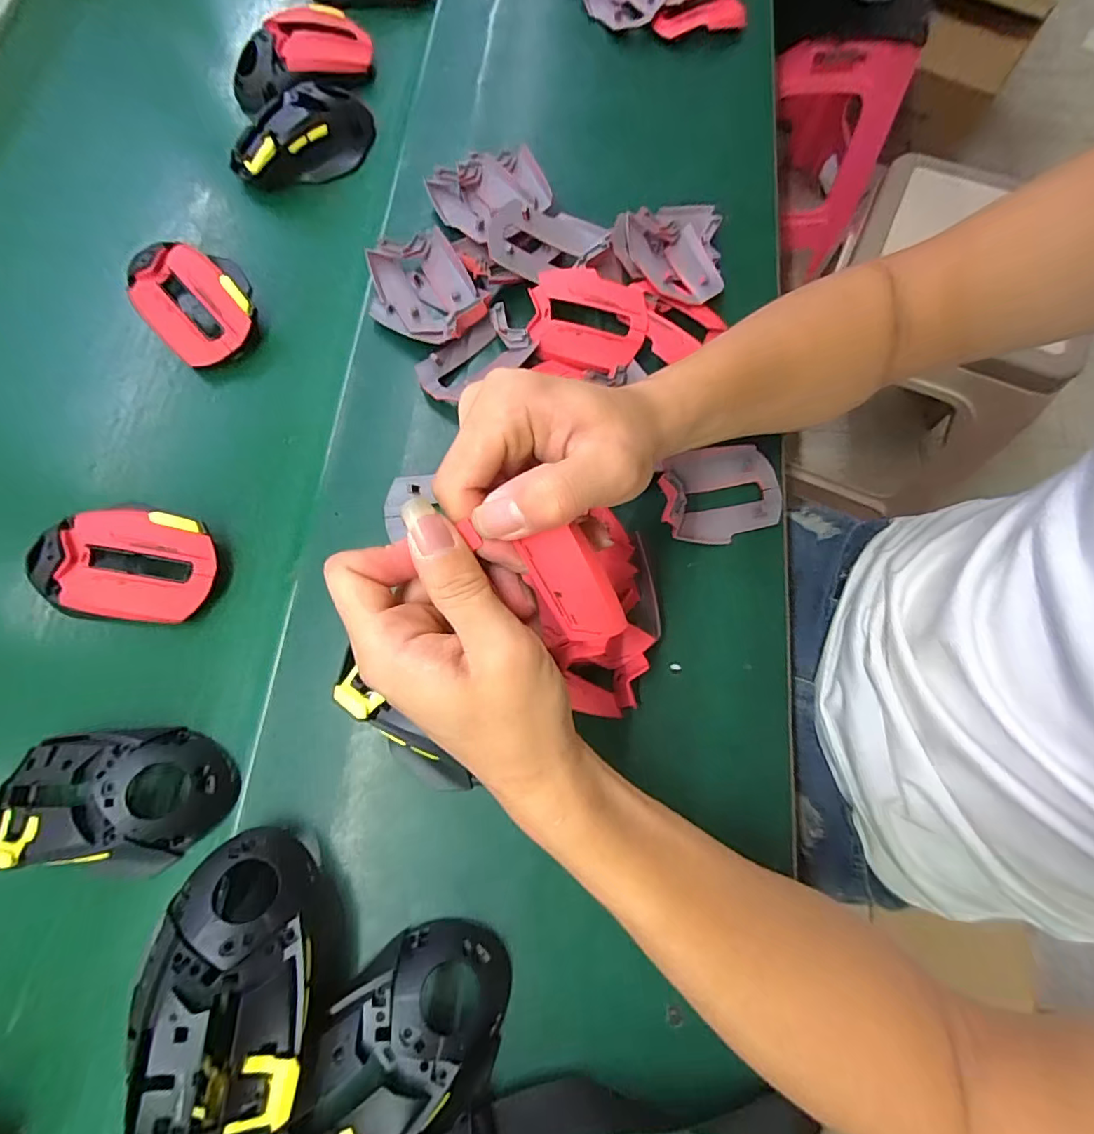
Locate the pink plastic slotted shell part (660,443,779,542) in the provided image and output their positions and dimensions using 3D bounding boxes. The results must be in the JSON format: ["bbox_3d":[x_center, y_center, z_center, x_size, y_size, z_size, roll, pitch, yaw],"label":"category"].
[{"bbox_3d":[0.110,-0.047,0.337,0.078,0.020,0.059,-8,73,-2],"label":"pink plastic slotted shell part"}]

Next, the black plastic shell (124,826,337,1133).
[{"bbox_3d":[-0.140,0.185,0.239,0.074,0.052,0.116,-4,73,0],"label":"black plastic shell"}]

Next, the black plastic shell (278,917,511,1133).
[{"bbox_3d":[-0.067,0.217,0.241,0.104,0.033,0.073,-21,74,-5],"label":"black plastic shell"}]

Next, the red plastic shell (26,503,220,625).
[{"bbox_3d":[-0.249,-0.001,0.314,0.099,0.036,0.064,2,73,1],"label":"red plastic shell"}]

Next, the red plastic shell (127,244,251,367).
[{"bbox_3d":[-0.246,-0.178,0.370,0.057,0.039,0.075,-38,77,-10],"label":"red plastic shell"}]

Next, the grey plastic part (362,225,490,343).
[{"bbox_3d":[-0.088,-0.192,0.375,0.069,0.024,0.087,-31,75,-8],"label":"grey plastic part"}]

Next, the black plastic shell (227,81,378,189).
[{"bbox_3d":[-0.195,-0.343,0.425,0.118,0.044,0.062,-23,74,-6],"label":"black plastic shell"}]

